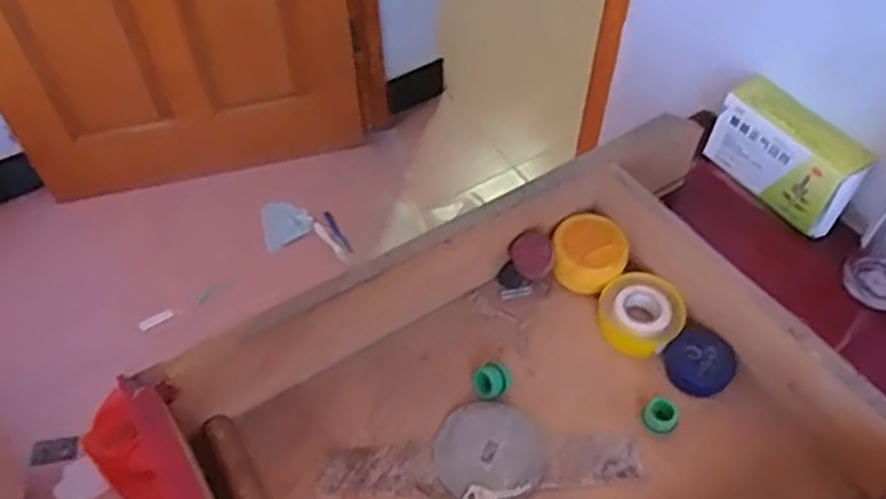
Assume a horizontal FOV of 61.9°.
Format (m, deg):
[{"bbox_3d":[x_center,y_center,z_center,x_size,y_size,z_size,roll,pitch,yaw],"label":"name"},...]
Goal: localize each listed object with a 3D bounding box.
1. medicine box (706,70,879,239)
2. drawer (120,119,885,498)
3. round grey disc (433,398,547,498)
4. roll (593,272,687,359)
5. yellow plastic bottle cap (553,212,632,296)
[{"bbox_3d":[0.352,-0.097,0.762,0.050,0.091,0.154,-29,59,-20],"label":"medicine box"},{"bbox_3d":[0.090,0.137,0.555,0.489,0.105,0.357,-28,58,-19],"label":"drawer"},{"bbox_3d":[0.036,0.162,0.592,0.085,0.008,0.084,0,53,0],"label":"round grey disc"},{"bbox_3d":[0.175,0.056,0.658,0.069,0.027,0.073,0,53,0],"label":"roll"},{"bbox_3d":[0.135,0.008,0.682,0.066,0.041,0.071,0,53,0],"label":"yellow plastic bottle cap"}]

